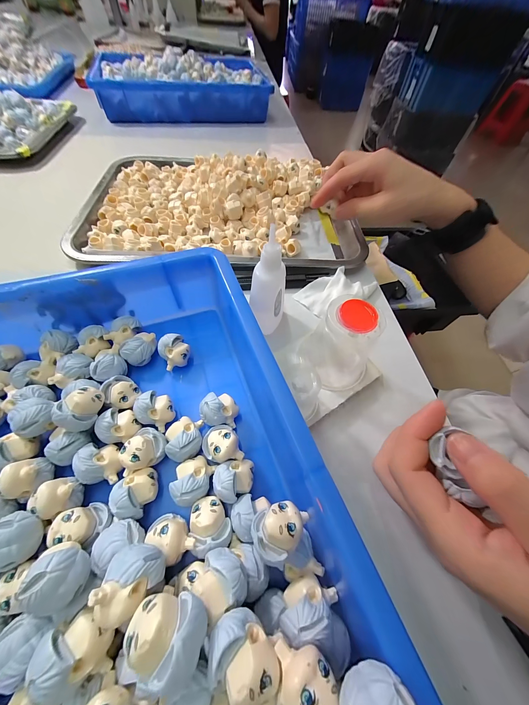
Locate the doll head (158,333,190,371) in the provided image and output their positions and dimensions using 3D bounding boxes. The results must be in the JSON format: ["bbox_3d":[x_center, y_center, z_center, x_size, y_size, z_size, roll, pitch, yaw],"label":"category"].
[{"bbox_3d":[-0.073,0.001,0.199,0.022,0.025,0.023,2,58,-4],"label":"doll head"}]

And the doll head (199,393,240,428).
[{"bbox_3d":[-0.033,0.042,0.177,0.026,0.025,0.022,4,58,-2],"label":"doll head"}]

